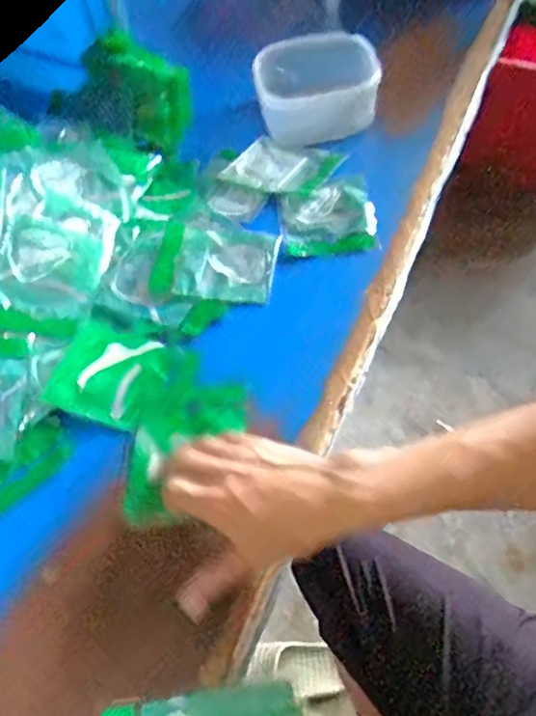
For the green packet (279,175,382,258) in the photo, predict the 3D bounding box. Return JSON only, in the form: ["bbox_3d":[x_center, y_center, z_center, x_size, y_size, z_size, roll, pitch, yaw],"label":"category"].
[{"bbox_3d":[0.069,-0.172,0.660,0.107,0.016,0.122,-8,55,1],"label":"green packet"}]

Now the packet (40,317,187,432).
[{"bbox_3d":[-0.152,0.014,0.545,0.107,0.007,0.100,14,58,16],"label":"packet"}]

